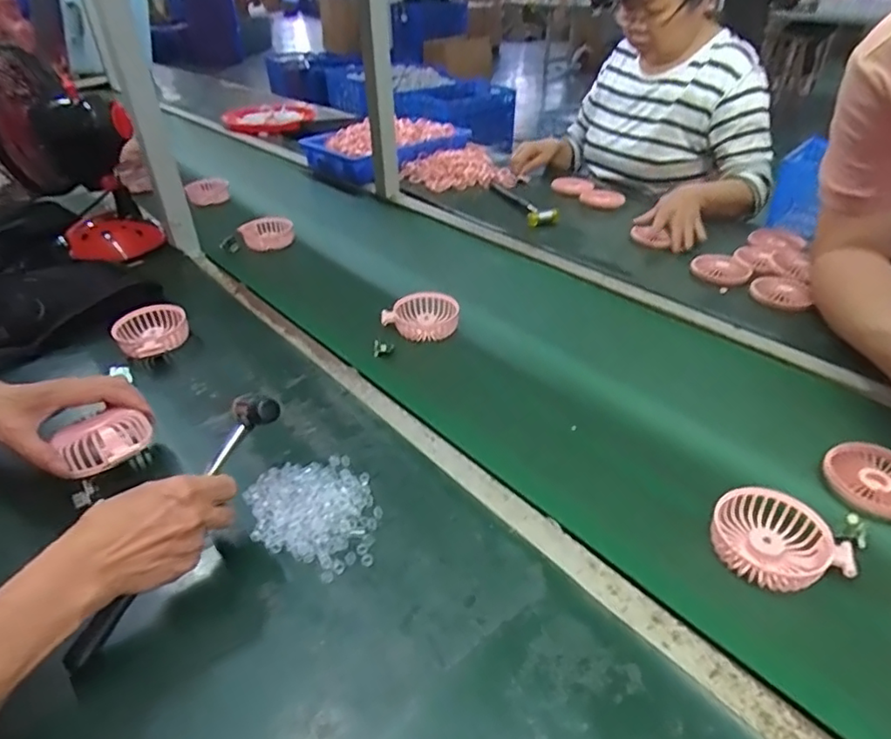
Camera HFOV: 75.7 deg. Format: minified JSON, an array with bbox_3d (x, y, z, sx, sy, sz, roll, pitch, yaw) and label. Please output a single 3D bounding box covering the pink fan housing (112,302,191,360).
[{"bbox_3d":[-0.390,-0.052,0.764,0.090,0.032,0.078,-29,44,-31],"label":"pink fan housing"}]

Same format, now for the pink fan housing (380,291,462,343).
[{"bbox_3d":[-0.035,-0.072,0.786,0.102,0.033,0.079,-5,37,-3],"label":"pink fan housing"}]

